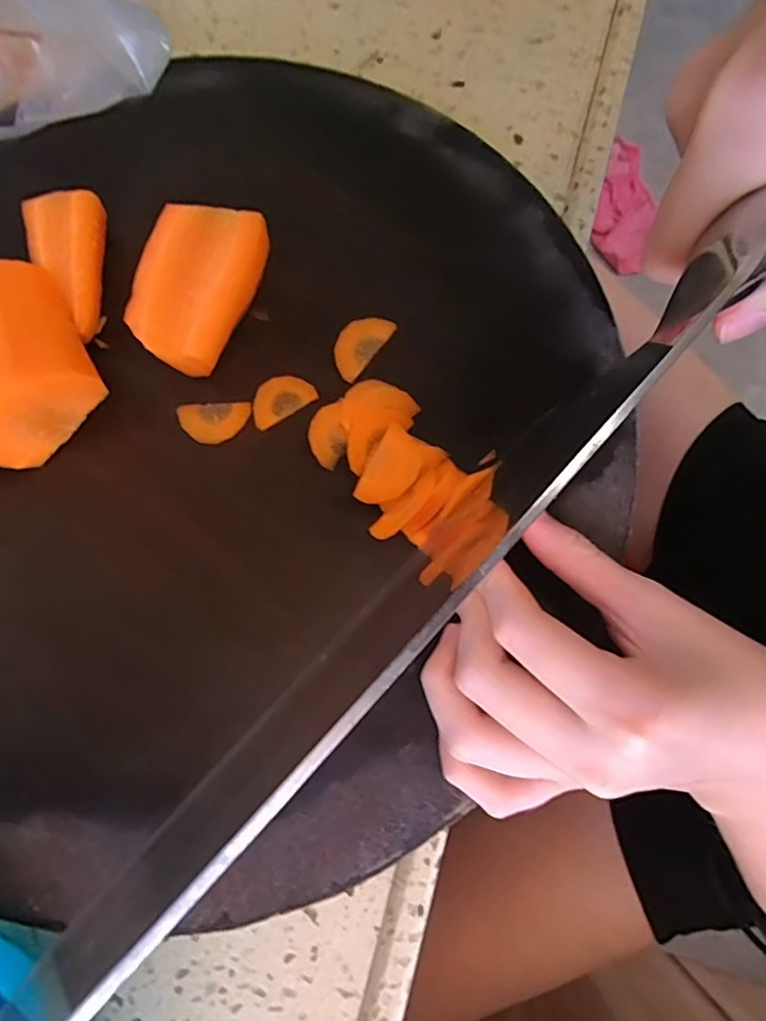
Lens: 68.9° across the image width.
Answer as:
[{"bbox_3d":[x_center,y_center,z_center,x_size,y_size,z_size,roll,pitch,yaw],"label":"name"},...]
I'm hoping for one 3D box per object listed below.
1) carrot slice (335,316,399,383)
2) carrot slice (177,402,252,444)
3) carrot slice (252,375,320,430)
[{"bbox_3d":[-0.009,-0.064,0.215,0.016,0.004,0.028,38,80,8],"label":"carrot slice"},{"bbox_3d":[-0.064,-0.034,0.209,0.027,0.004,0.016,-1,77,0],"label":"carrot slice"},{"bbox_3d":[-0.039,-0.043,0.211,0.025,0.004,0.015,-32,79,-7],"label":"carrot slice"}]

